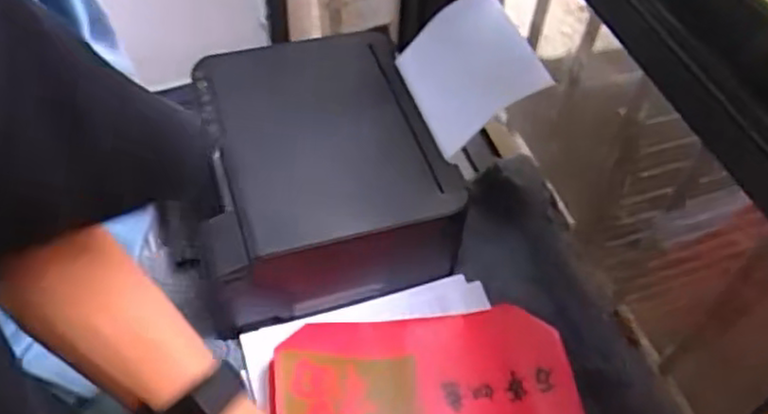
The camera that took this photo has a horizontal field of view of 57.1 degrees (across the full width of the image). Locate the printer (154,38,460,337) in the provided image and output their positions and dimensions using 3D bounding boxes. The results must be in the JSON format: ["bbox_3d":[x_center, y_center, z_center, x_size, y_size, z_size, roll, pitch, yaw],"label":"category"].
[{"bbox_3d":[-0.107,-0.069,1.030,0.337,0.156,0.423,-12,55,-11],"label":"printer"}]

